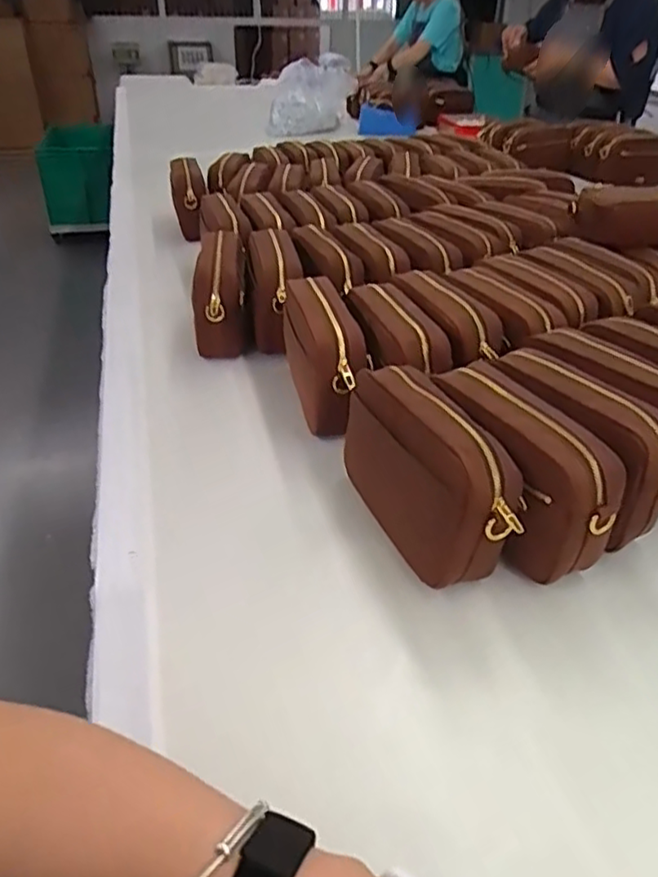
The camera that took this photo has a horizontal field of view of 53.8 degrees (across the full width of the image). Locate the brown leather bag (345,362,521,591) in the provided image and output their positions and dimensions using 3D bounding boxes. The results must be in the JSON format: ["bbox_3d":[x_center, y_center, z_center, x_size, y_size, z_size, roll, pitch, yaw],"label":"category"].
[{"bbox_3d":[0.082,0.027,0.559,0.076,0.118,0.203,-13,37,-20],"label":"brown leather bag"}]

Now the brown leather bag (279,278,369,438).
[{"bbox_3d":[-0.009,-0.096,0.745,0.068,0.113,0.221,-5,35,-9],"label":"brown leather bag"}]

